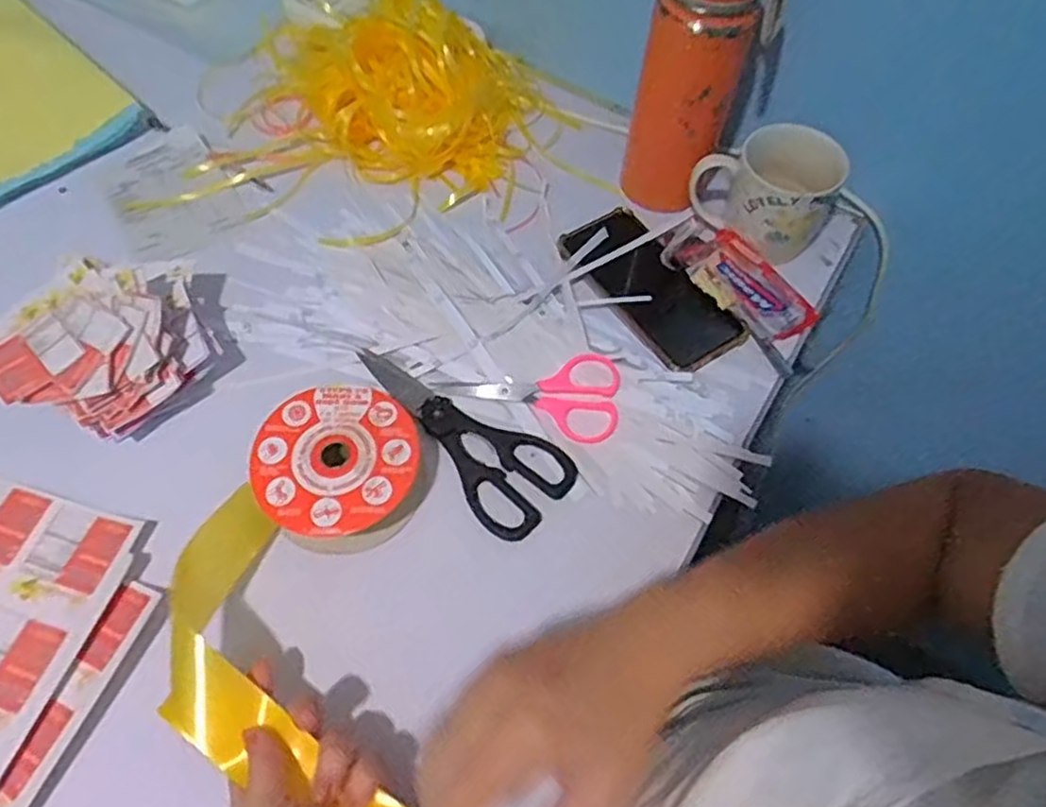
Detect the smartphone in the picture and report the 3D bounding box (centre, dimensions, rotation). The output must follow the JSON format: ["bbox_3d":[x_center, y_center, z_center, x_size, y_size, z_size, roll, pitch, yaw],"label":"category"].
[{"bbox_3d":[0.107,-0.099,0.608,0.077,0.016,0.164,-32,68,-18],"label":"smartphone"}]

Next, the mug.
[{"bbox_3d":[0.209,-0.184,0.613,0.104,0.078,0.095,1,62,-2],"label":"mug"}]

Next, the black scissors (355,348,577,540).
[{"bbox_3d":[-0.042,0.012,0.538,0.076,0.006,0.186,-36,69,-19],"label":"black scissors"}]

